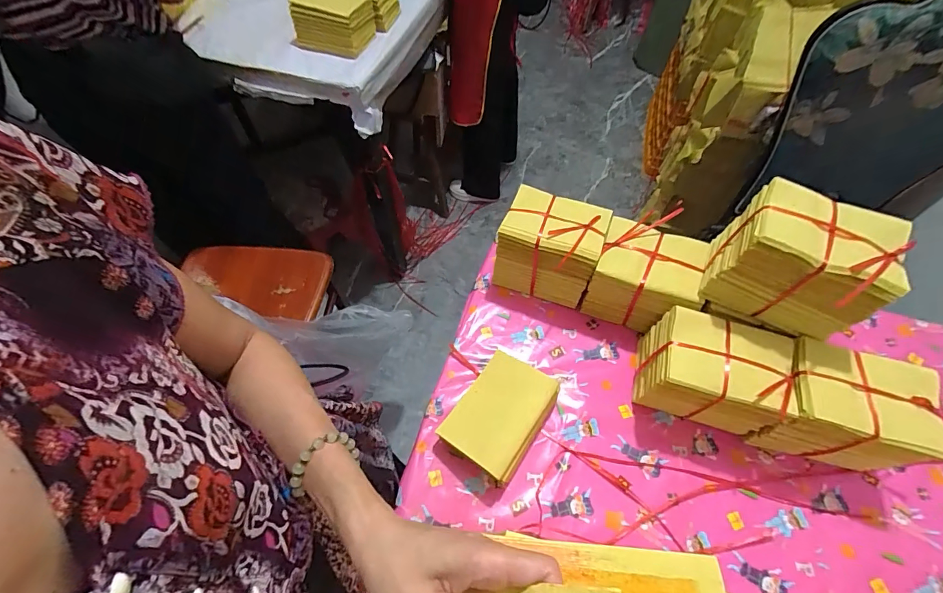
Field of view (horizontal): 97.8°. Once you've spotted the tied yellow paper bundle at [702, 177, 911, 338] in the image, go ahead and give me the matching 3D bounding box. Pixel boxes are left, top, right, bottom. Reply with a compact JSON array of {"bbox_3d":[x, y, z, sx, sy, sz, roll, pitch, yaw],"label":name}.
[{"bbox_3d":[0.428,-0.043,0.545,0.167,0.132,0.122,24,62,13],"label":"tied yellow paper bundle"}]

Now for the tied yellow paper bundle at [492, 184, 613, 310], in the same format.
[{"bbox_3d":[0.135,-0.085,0.720,0.160,0.146,0.119,19,61,11],"label":"tied yellow paper bundle"}]

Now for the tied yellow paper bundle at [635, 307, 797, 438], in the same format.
[{"bbox_3d":[0.351,0.115,0.614,0.167,0.149,0.119,18,61,10],"label":"tied yellow paper bundle"}]

